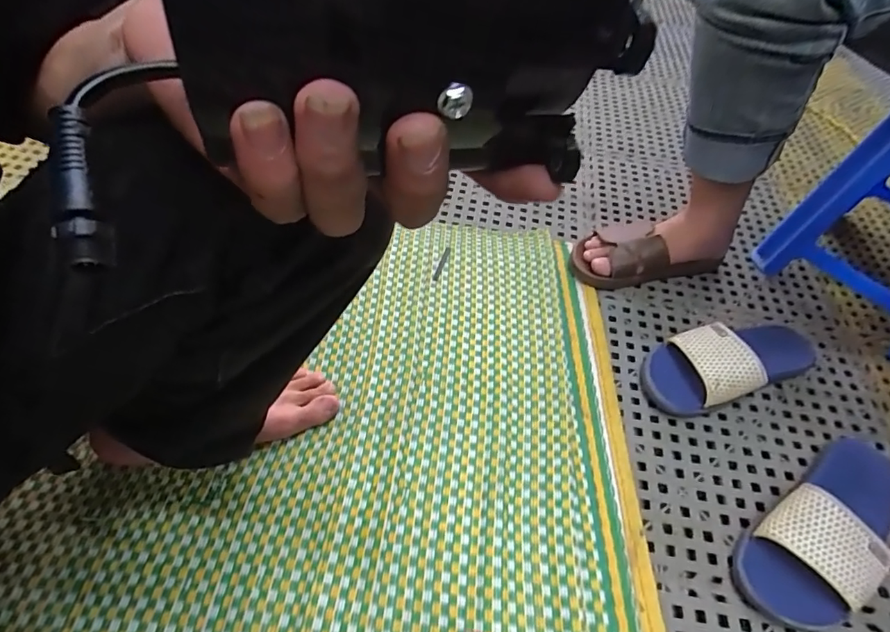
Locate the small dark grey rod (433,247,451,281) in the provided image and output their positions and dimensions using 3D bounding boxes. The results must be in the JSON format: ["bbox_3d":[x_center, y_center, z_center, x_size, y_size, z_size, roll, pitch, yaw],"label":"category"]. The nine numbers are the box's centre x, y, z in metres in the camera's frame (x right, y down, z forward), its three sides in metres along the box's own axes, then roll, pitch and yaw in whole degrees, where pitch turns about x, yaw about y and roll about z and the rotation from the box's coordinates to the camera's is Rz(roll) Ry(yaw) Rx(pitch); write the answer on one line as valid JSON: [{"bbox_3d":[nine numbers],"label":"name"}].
[{"bbox_3d":[-0.005,-0.081,0.748,0.008,0.004,0.076,17,52,7],"label":"small dark grey rod"}]

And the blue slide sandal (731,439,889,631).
[{"bbox_3d":[0.437,0.217,0.519,0.290,0.068,0.102,-26,59,-24],"label":"blue slide sandal"}]

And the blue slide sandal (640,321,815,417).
[{"bbox_3d":[0.394,0.053,0.640,0.274,0.067,0.106,-10,54,-14],"label":"blue slide sandal"}]

